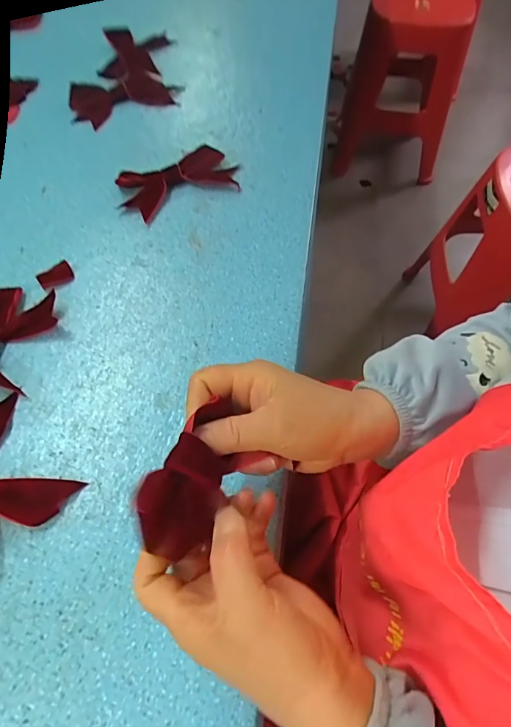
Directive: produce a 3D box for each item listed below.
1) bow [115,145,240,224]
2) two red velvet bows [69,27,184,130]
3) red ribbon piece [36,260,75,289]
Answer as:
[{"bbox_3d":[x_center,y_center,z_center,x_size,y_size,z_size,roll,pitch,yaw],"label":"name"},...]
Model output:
[{"bbox_3d":[-0.092,-0.221,0.498,0.133,0.014,0.090,-27,66,-14],"label":"bow"},{"bbox_3d":[-0.186,-0.412,0.592,0.147,0.031,0.201,-13,63,-7],"label":"two red velvet bows"},{"bbox_3d":[-0.205,-0.091,0.434,0.033,0.004,0.028,-32,67,-16],"label":"red ribbon piece"}]

